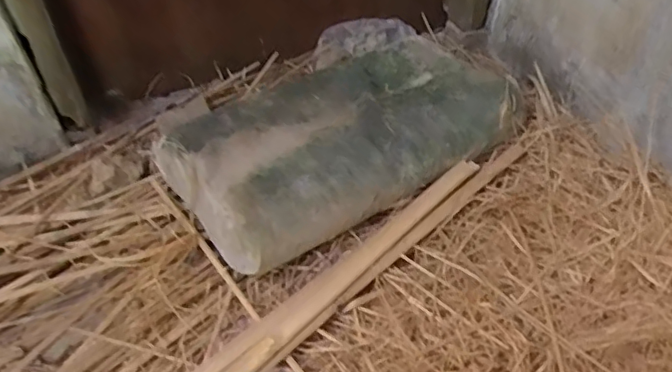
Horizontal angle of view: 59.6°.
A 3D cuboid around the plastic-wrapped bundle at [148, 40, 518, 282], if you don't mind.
[{"bbox_3d":[0.009,-0.096,1.024,0.566,0.103,0.306,-27,54,-22],"label":"plastic-wrapped bundle"}]

